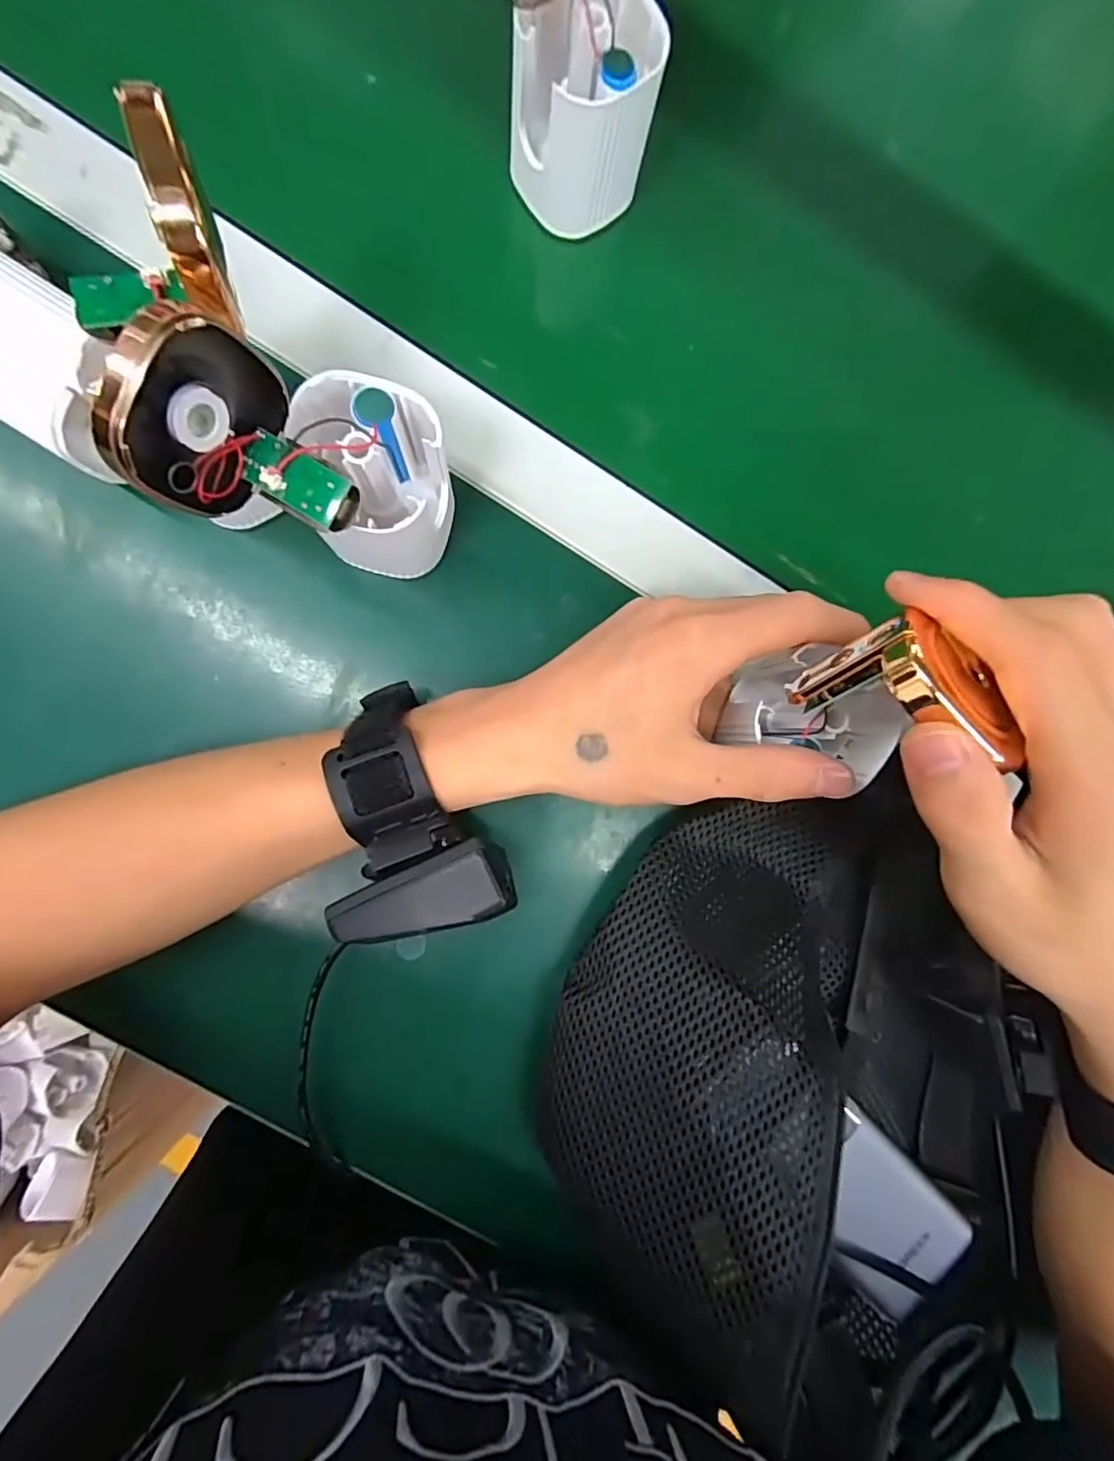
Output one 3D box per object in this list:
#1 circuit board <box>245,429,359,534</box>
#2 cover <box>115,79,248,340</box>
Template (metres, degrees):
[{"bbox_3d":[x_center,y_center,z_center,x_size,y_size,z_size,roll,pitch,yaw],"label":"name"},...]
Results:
[{"bbox_3d":[-0.087,-0.085,0.197,0.039,0.009,0.022,31,87,-3],"label":"circuit board"},{"bbox_3d":[-0.104,-0.147,0.166,0.013,0.041,0.047,-11,90,-4],"label":"cover"}]

